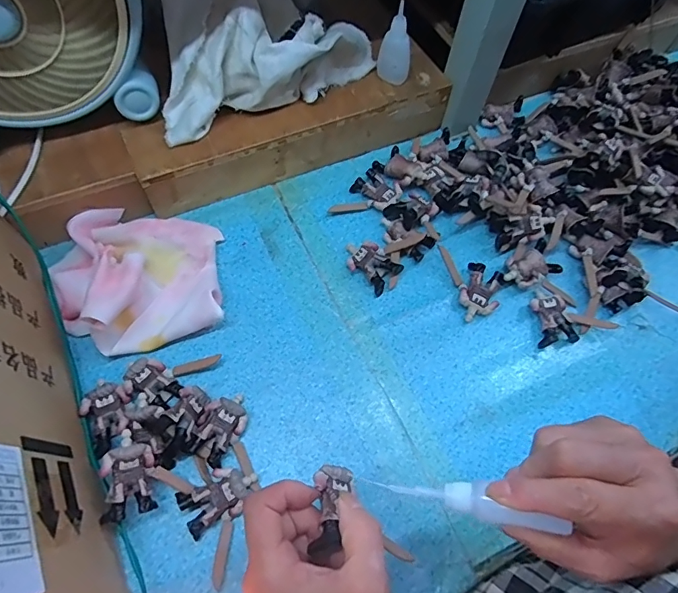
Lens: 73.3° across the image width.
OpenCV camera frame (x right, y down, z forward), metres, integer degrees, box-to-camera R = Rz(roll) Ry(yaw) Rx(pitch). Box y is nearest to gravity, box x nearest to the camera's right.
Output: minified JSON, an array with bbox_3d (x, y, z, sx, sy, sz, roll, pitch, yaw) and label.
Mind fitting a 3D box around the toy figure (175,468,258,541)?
[{"bbox_3d":[-0.092,0.156,0.353,0.056,0.021,0.036,-25,67,-15],"label":"toy figure"}]

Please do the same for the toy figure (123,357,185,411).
[{"bbox_3d":[-0.155,0.076,0.384,0.052,0.027,0.033,33,66,13],"label":"toy figure"}]

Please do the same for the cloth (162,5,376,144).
[{"bbox_3d":[-0.067,-0.230,0.451,0.236,0.075,0.061,-24,67,-15],"label":"cloth"}]

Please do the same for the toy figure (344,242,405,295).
[{"bbox_3d":[0.031,-0.034,0.453,0.034,0.020,0.058,-40,72,-21],"label":"toy figure"}]

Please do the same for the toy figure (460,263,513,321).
[{"bbox_3d":[0.140,-0.002,0.445,0.041,0.017,0.056,24,64,9],"label":"toy figure"}]

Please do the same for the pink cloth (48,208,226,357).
[{"bbox_3d":[-0.183,-0.025,0.415,0.142,0.065,0.143,-5,63,-6],"label":"pink cloth"}]

